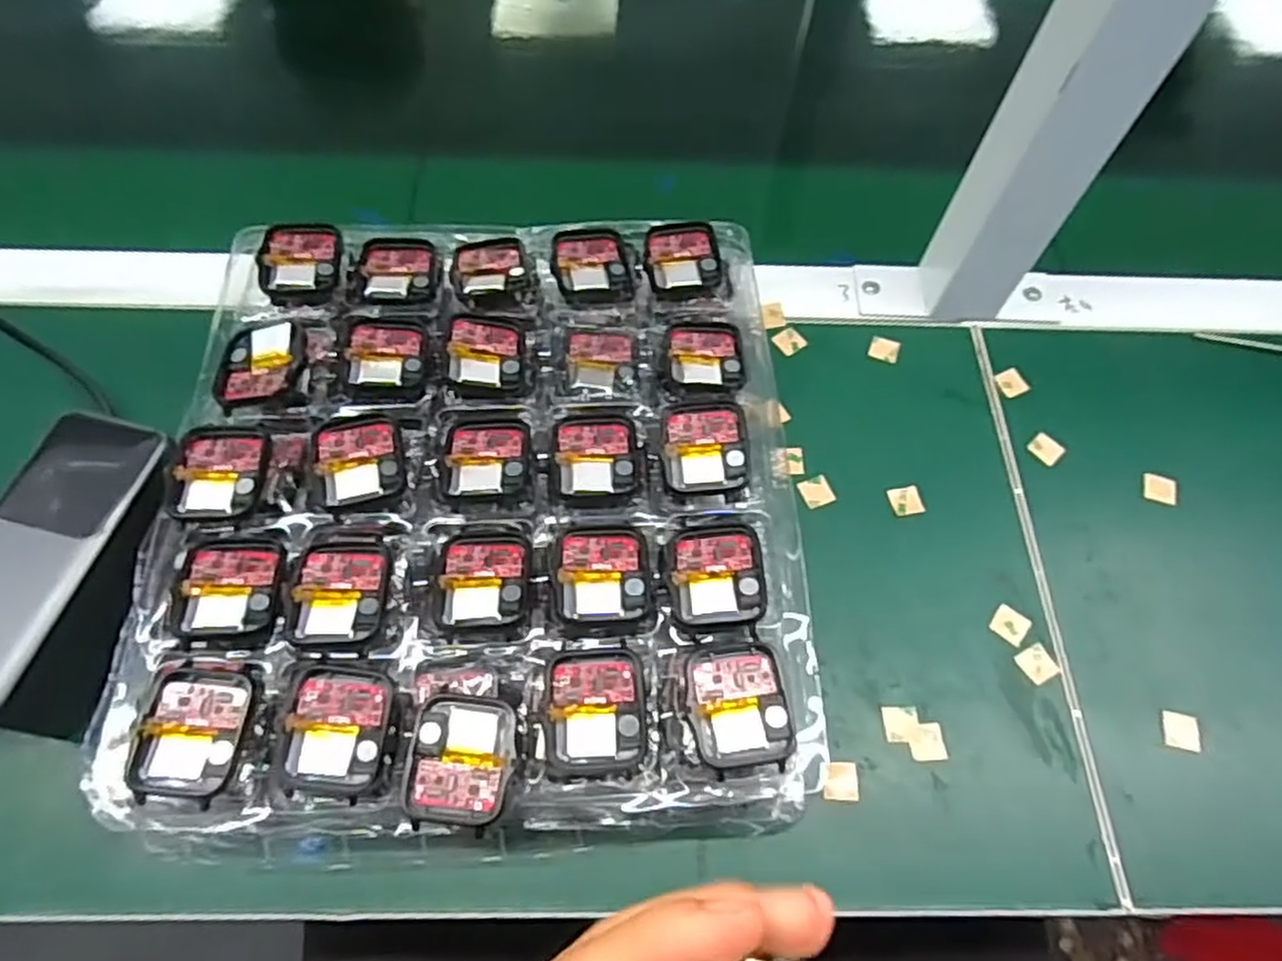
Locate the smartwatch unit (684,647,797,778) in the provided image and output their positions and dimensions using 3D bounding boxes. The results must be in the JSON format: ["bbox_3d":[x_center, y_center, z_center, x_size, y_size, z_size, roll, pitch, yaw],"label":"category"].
[{"bbox_3d":[0.036,0.083,0.269,0.035,0.006,0.042,-8,63,-6],"label":"smartwatch unit"}]

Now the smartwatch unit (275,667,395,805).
[{"bbox_3d":[-0.111,0.092,0.266,0.036,0.011,0.043,4,63,0],"label":"smartwatch unit"}]

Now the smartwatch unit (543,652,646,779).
[{"bbox_3d":[-0.017,0.086,0.271,0.036,0.010,0.043,-1,63,-3],"label":"smartwatch unit"}]

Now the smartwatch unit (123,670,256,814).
[{"bbox_3d":[-0.161,0.091,0.263,0.036,0.008,0.044,5,63,0],"label":"smartwatch unit"}]

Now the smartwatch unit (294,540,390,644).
[{"bbox_3d":[-0.117,0.042,0.286,0.034,0.004,0.042,-2,63,-3],"label":"smartwatch unit"}]

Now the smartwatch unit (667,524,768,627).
[{"bbox_3d":[0.030,0.036,0.289,0.036,0.008,0.041,-1,63,-3],"label":"smartwatch unit"}]

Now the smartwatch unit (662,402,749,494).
[{"bbox_3d":[0.028,-0.016,0.317,0.035,0.007,0.039,-2,63,-3],"label":"smartwatch unit"}]

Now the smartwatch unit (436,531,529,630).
[{"bbox_3d":[-0.063,0.040,0.291,0.036,0.004,0.040,0,63,-2],"label":"smartwatch unit"}]

